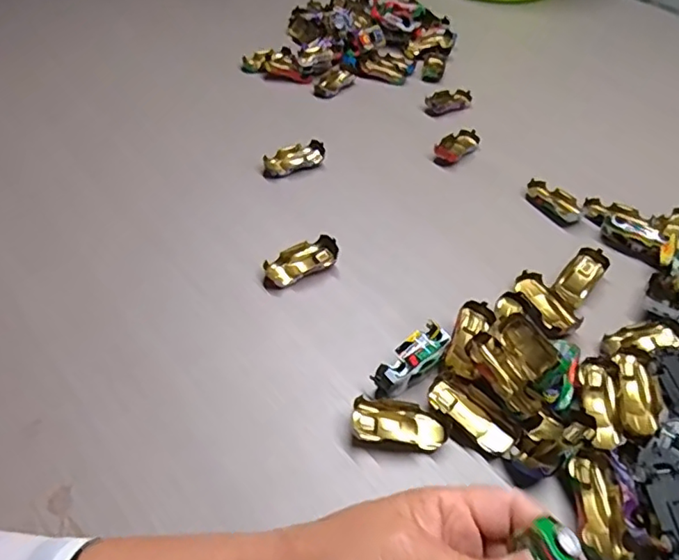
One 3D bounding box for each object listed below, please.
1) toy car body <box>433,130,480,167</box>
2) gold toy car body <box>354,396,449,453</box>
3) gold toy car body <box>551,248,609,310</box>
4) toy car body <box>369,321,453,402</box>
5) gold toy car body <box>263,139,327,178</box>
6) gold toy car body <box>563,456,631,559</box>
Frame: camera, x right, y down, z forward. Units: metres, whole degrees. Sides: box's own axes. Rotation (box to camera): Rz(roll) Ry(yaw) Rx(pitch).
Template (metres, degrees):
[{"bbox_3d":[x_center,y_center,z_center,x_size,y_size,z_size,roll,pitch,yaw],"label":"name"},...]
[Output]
[{"bbox_3d":[0.129,-0.146,0.612,0.063,0.015,0.028,-29,55,-28],"label":"toy car body"},{"bbox_3d":[0.039,0.095,0.367,0.061,0.011,0.031,6,46,1],"label":"gold toy car body"},{"bbox_3d":[0.206,-0.003,0.474,0.026,0.015,0.066,35,53,26],"label":"gold toy car body"},{"bbox_3d":[0.050,0.059,0.391,0.066,0.022,0.023,-34,57,-31],"label":"toy car body"},{"bbox_3d":[-0.046,-0.125,0.576,0.066,0.019,0.028,-18,50,-20],"label":"gold toy car body"},{"bbox_3d":[0.156,0.137,0.334,0.032,0.015,0.065,4,46,0],"label":"gold toy car body"}]

